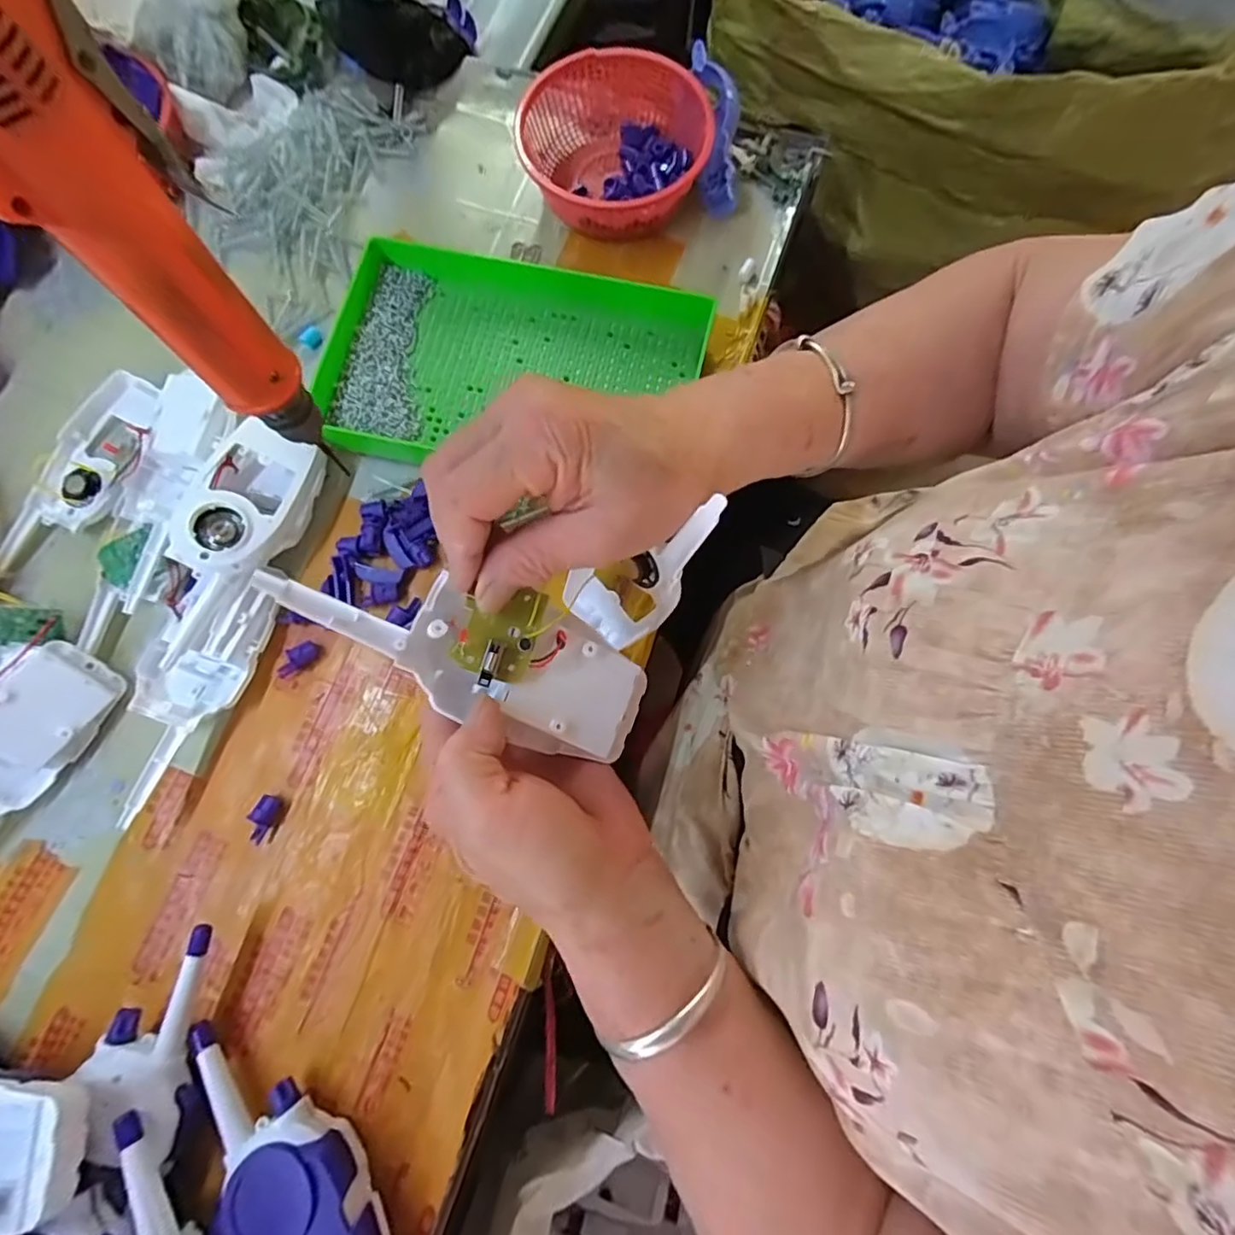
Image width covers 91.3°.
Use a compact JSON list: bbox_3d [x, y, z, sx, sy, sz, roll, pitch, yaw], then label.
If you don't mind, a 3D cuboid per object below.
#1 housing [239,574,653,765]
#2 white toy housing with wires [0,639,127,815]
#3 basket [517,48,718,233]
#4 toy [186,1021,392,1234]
[{"bbox_3d":[-0.059,0.014,0.256,0.161,0.022,0.058,21,77,-19],"label":"housing"},{"bbox_3d":[-0.372,0.084,0.350,0.153,0.021,0.066,-44,114,-19],"label":"white toy housing with wires"},{"bbox_3d":[-0.005,-0.341,0.443,0.137,0.051,0.134,0,76,2],"label":"basket"},{"bbox_3d":[-0.164,0.280,0.305,0.059,0.038,0.168,-34,78,-6],"label":"toy"}]

